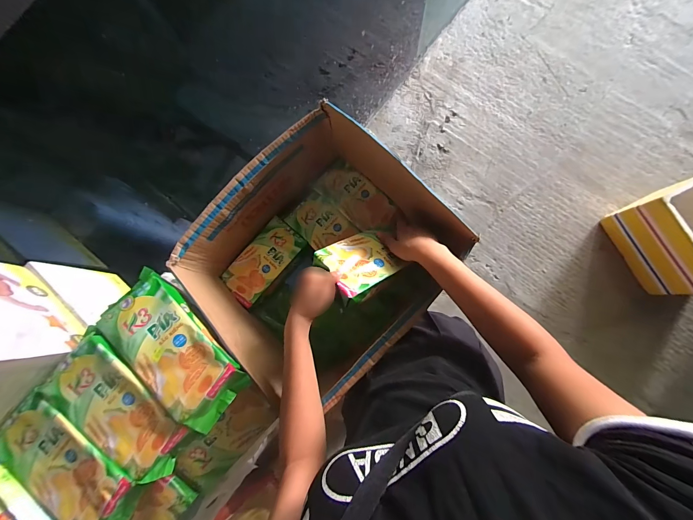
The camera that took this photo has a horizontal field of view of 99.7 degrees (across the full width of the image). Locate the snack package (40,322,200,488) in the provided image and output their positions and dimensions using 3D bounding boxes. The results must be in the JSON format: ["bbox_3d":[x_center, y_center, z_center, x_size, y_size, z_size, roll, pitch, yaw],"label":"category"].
[{"bbox_3d":[-0.342,0.222,0.443,0.108,0.055,0.234,-45,81,-2],"label":"snack package"}]

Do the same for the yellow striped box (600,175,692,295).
[{"bbox_3d":[1.334,-0.096,1.145,0.301,0.300,0.397,-26,82,4],"label":"yellow striped box"}]

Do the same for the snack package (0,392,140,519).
[{"bbox_3d":[-0.405,0.304,0.435,0.214,0.057,0.108,40,87,9],"label":"snack package"}]

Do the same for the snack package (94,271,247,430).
[{"bbox_3d":[-0.272,0.140,0.463,0.108,0.056,0.256,-44,81,-2],"label":"snack package"}]

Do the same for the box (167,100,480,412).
[{"bbox_3d":[-0.052,0.006,0.594,0.395,0.227,0.423,43,90,9],"label":"box"}]

